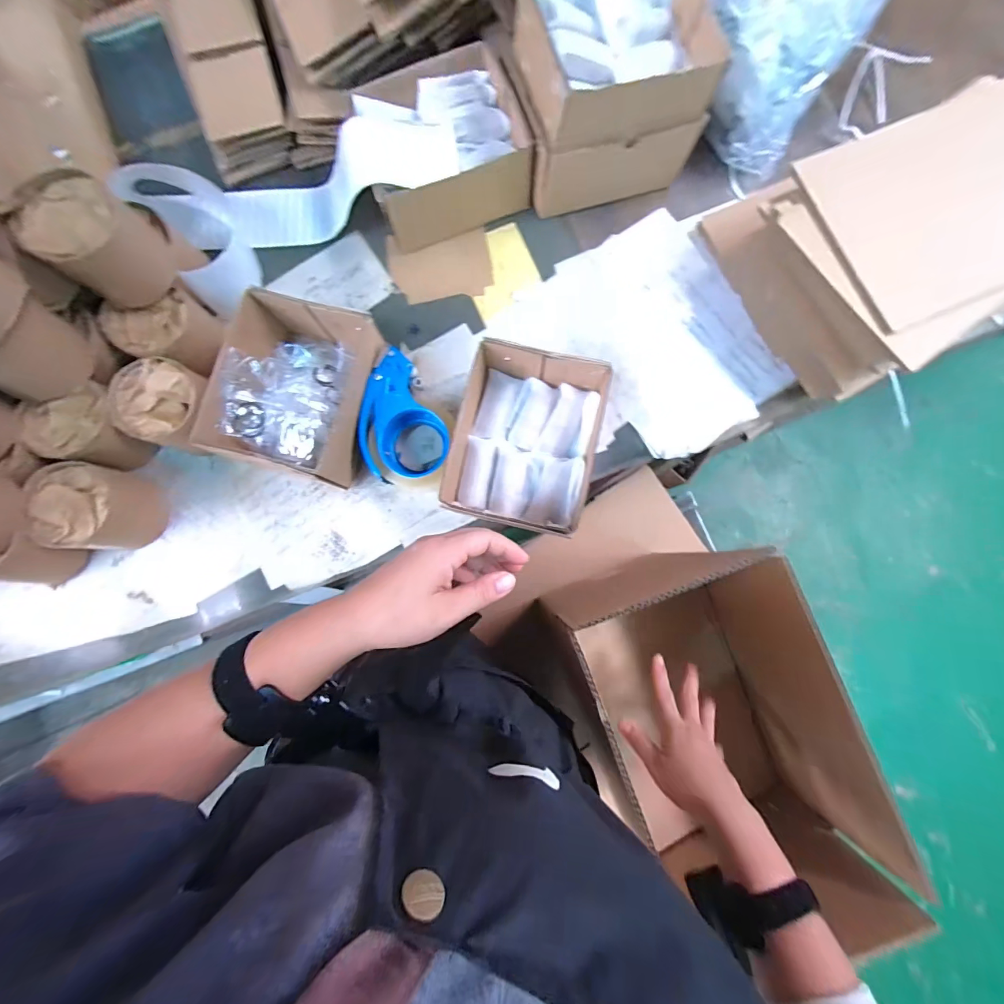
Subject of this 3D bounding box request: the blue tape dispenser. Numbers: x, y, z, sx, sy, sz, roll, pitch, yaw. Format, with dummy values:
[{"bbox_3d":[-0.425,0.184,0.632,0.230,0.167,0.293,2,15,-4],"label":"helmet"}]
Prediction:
[{"bbox_3d":[-0.124,-0.092,0.506,0.099,0.060,0.151,-27,84,-3],"label":"blue tape dispenser"}]

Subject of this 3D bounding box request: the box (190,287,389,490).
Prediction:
[{"bbox_3d":[-0.238,-0.130,0.496,0.169,0.089,0.179,14,84,1],"label":"box"}]

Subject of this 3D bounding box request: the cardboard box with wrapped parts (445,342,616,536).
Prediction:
[{"bbox_3d":[0.023,-0.069,0.486,0.161,0.091,0.189,13,84,1],"label":"cardboard box with wrapped parts"}]

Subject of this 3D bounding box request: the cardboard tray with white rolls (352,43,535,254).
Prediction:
[{"bbox_3d":[-0.077,-0.442,0.536,0.190,0.081,0.168,-22,84,-3],"label":"cardboard tray with white rolls"}]

